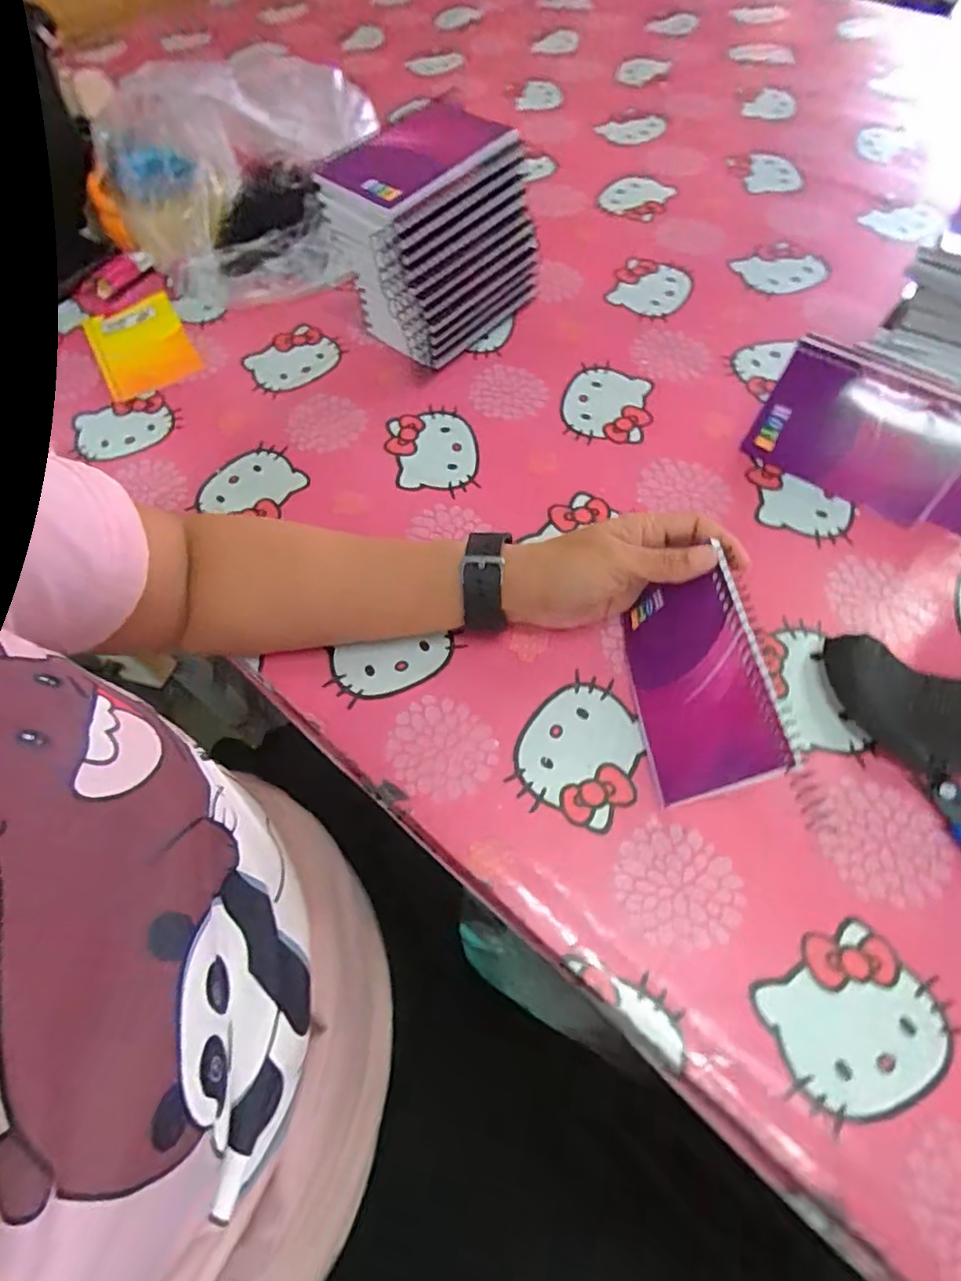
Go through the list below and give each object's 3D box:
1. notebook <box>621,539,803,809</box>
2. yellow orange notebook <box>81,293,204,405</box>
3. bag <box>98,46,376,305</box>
[{"bbox_3d":[0.122,0.024,0.342,0.014,0.088,0.122,7,61,-29],"label":"notebook"},{"bbox_3d":[-0.309,-0.267,0.553,0.080,0.007,0.123,-27,64,-11],"label":"yellow orange notebook"},{"bbox_3d":[-0.232,-0.450,0.588,0.229,0.106,0.255,-28,64,-12],"label":"bag"}]

